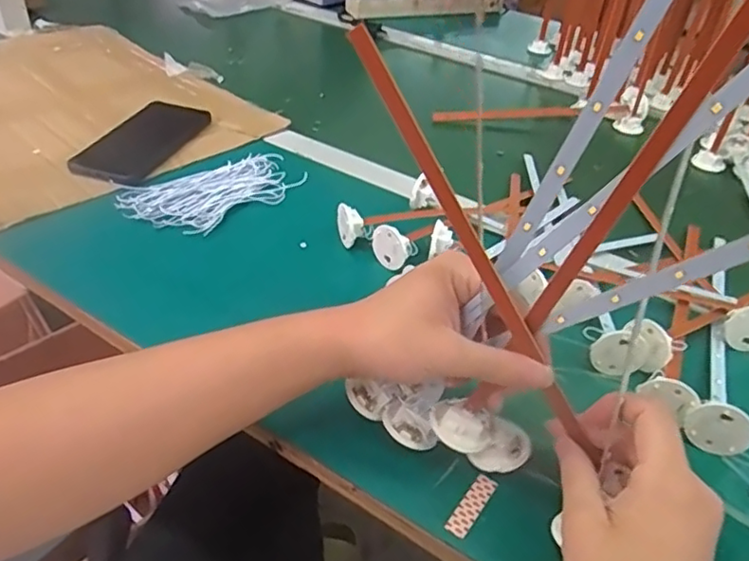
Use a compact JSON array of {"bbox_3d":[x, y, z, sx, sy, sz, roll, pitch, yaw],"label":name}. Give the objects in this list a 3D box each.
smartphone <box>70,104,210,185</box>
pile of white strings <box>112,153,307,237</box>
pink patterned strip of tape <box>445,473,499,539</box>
[{"bbox_3d":[-0.248,-0.152,0.661,0.084,0.011,0.164,14,39,11],"label":"smartphone"},{"bbox_3d":[-0.156,-0.089,0.603,0.173,0.015,0.102,-27,48,-34],"label":"pile of white strings"},{"bbox_3d":[0.058,0.132,0.361,0.013,0.004,0.044,26,43,25],"label":"pink patterned strip of tape"}]

